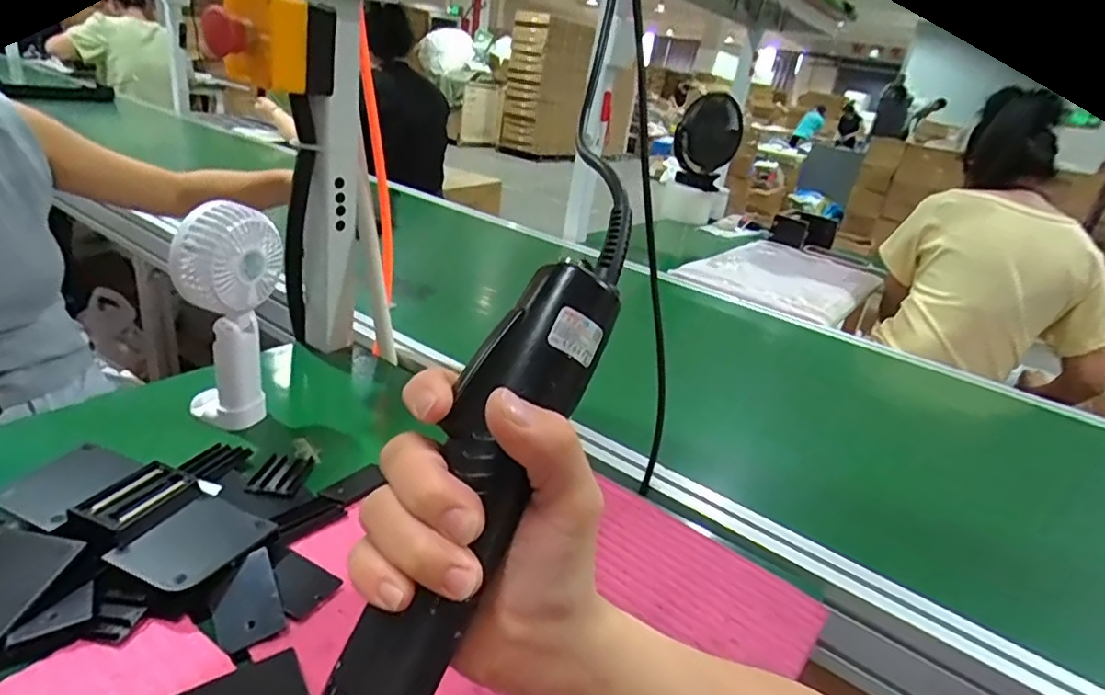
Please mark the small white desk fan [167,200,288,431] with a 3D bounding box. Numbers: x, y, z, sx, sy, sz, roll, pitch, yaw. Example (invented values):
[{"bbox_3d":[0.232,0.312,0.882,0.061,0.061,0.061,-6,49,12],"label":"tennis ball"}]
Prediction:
[{"bbox_3d":[-0.270,-0.020,0.513,0.078,0.188,0.060,-1,27,-24],"label":"small white desk fan"}]

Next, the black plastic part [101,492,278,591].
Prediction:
[{"bbox_3d":[-0.224,0.120,0.381,0.057,0.004,0.074,26,30,18],"label":"black plastic part"}]

